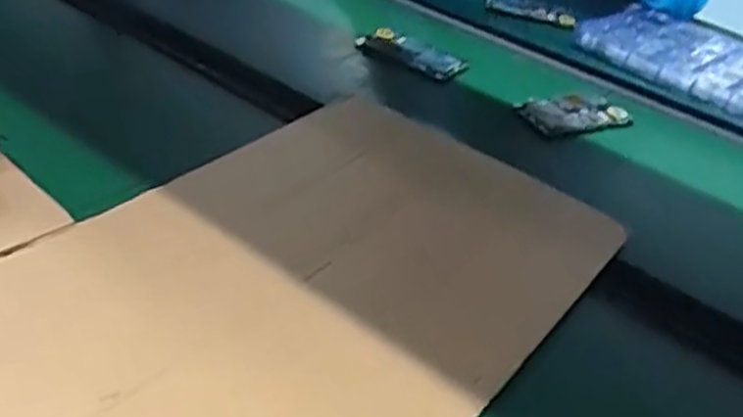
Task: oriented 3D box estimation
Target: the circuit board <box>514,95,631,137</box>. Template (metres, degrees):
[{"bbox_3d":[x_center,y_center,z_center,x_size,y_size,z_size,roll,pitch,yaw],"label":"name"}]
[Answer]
[{"bbox_3d":[0.218,-0.102,0.761,0.114,0.007,0.073,-10,41,-26],"label":"circuit board"}]

